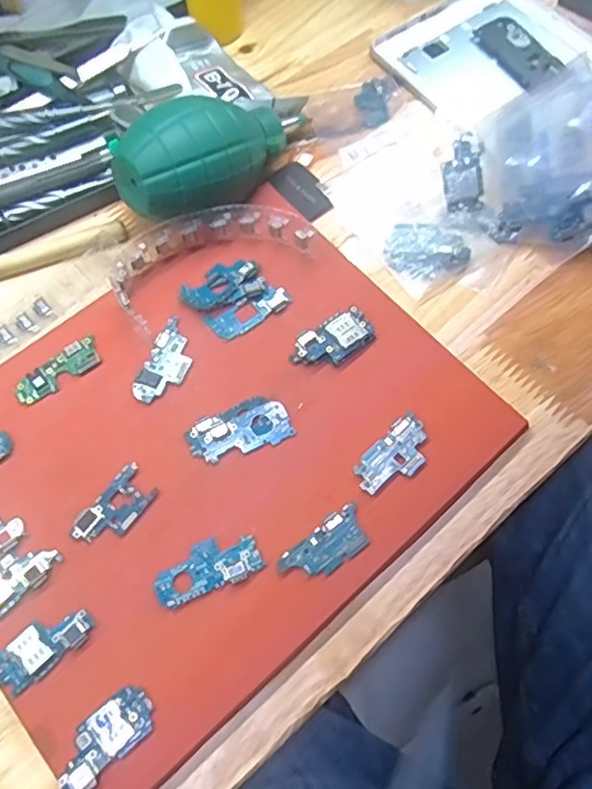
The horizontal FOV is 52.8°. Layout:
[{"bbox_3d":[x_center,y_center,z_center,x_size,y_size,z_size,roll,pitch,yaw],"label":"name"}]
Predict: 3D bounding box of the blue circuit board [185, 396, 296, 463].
[{"bbox_3d":[-0.027,0.016,0.281,0.047,0.004,0.024,-22,69,-10],"label":"blue circuit board"}]

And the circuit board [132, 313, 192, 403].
[{"bbox_3d":[-0.063,-0.017,0.294,0.020,0.004,0.046,18,68,7],"label":"circuit board"}]

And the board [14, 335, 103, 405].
[{"bbox_3d":[-0.117,-0.012,0.291,0.044,0.004,0.016,-38,73,-15],"label":"board"}]

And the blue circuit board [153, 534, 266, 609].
[{"bbox_3d":[-0.038,0.074,0.256,0.045,0.004,0.021,-20,69,-9],"label":"blue circuit board"}]

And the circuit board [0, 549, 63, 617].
[{"bbox_3d":[-0.122,0.079,0.251,0.043,0.004,0.020,-39,73,-15],"label":"circuit board"}]

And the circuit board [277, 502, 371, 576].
[{"bbox_3d":[0.013,0.067,0.260,0.041,0.004,0.019,-35,72,-14],"label":"circuit board"}]

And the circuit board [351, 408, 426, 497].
[{"bbox_3d":[0.046,0.029,0.276,0.022,0.004,0.042,41,72,15],"label":"circuit board"}]

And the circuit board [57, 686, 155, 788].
[{"bbox_3d":[-0.073,0.133,0.230,0.041,0.004,0.020,-40,73,-16],"label":"circuit board"}]

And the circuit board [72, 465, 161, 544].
[{"bbox_3d":[-0.081,0.050,0.265,0.021,0.004,0.038,37,71,13],"label":"circuit board"}]

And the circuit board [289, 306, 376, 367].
[{"bbox_3d":[0.019,-0.027,0.298,0.042,0.007,0.023,-37,73,-15],"label":"circuit board"}]

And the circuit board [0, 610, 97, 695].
[{"bbox_3d":[-0.103,0.101,0.243,0.038,0.004,0.019,-38,73,-15],"label":"circuit board"}]

